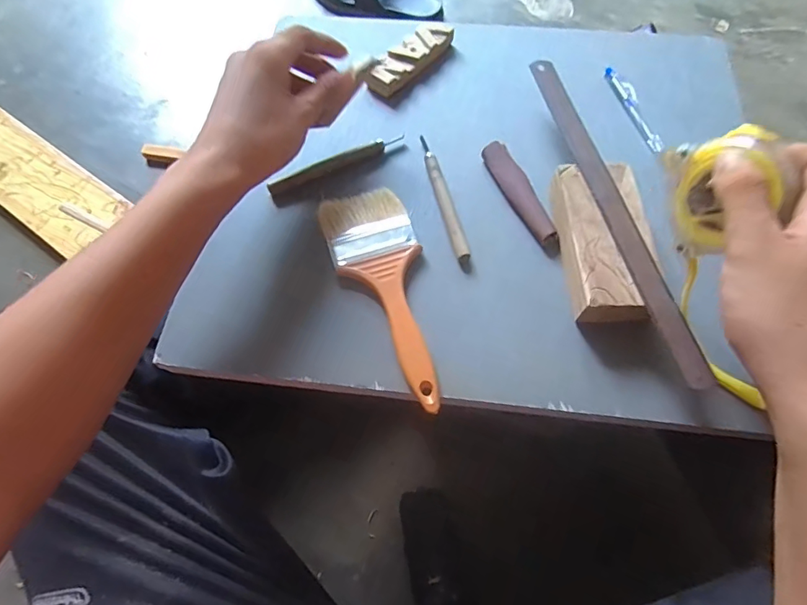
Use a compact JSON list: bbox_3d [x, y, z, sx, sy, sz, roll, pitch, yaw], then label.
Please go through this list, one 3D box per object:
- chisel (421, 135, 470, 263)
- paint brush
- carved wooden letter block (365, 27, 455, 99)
[{"bbox_3d":[0.032,-0.091,0.397,0.011,0.010,0.131,-13,65,-3],"label":"chisel"},{"bbox_3d":[-0.009,-0.010,0.364,0.066,0.014,0.188,-20,66,-6],"label":"paint brush"},{"bbox_3d":[0.008,-0.244,0.476,0.036,0.023,0.103,39,73,19],"label":"carved wooden letter block"}]

